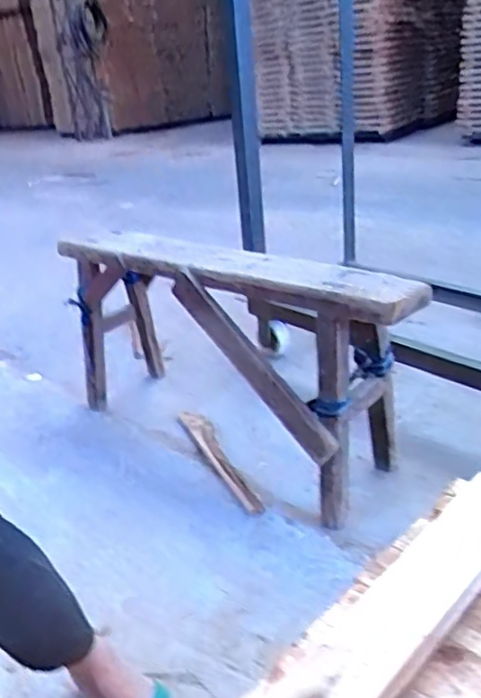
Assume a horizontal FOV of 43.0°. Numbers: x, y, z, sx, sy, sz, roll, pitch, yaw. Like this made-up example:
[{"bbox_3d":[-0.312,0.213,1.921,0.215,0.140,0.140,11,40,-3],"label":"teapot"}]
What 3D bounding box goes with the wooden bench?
[{"bbox_3d":[-0.030,0.009,1.390,0.909,0.453,0.238,17,34,40],"label":"wooden bench"}]

